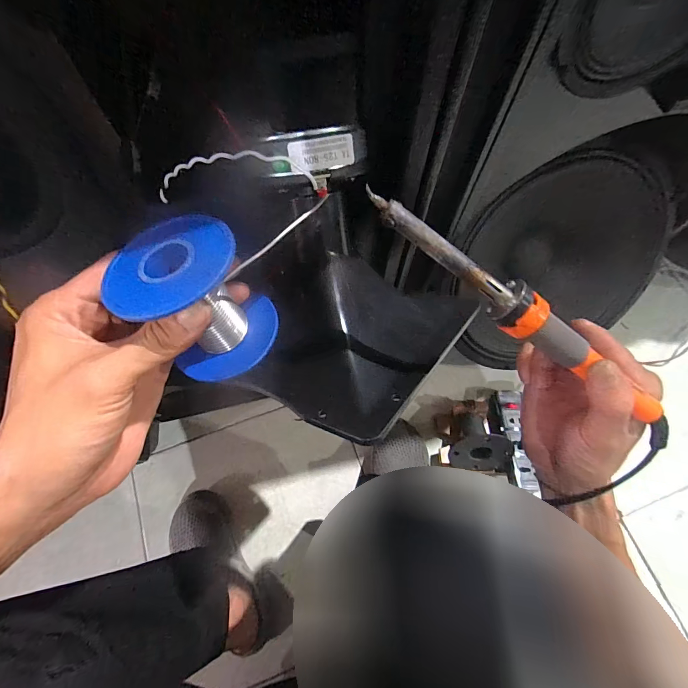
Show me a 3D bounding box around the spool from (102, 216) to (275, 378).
[{"bbox_3d":[-0.076,-0.023,0.189,0.060,0.065,0.073,-43,76,-14],"label":"spool"}]

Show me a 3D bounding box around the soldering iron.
[{"bbox_3d":[0.100,-0.016,0.199,0.205,0.015,0.022,34,73,-9],"label":"soldering iron"}]

